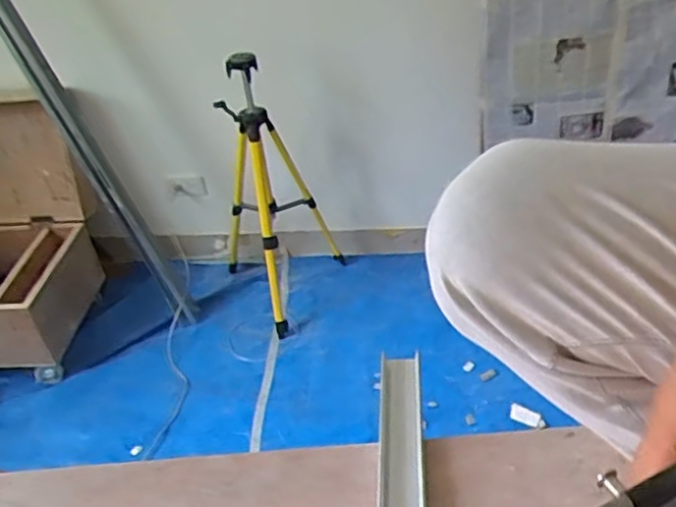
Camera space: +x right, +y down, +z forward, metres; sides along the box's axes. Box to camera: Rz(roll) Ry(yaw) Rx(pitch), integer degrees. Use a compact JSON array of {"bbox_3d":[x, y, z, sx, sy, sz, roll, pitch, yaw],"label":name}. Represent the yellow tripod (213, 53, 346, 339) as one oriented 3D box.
[{"bbox_3d":[-0.186,-0.195,1.875,0.364,0.770,0.419,-12,37,-7],"label":"yellow tripod"}]

